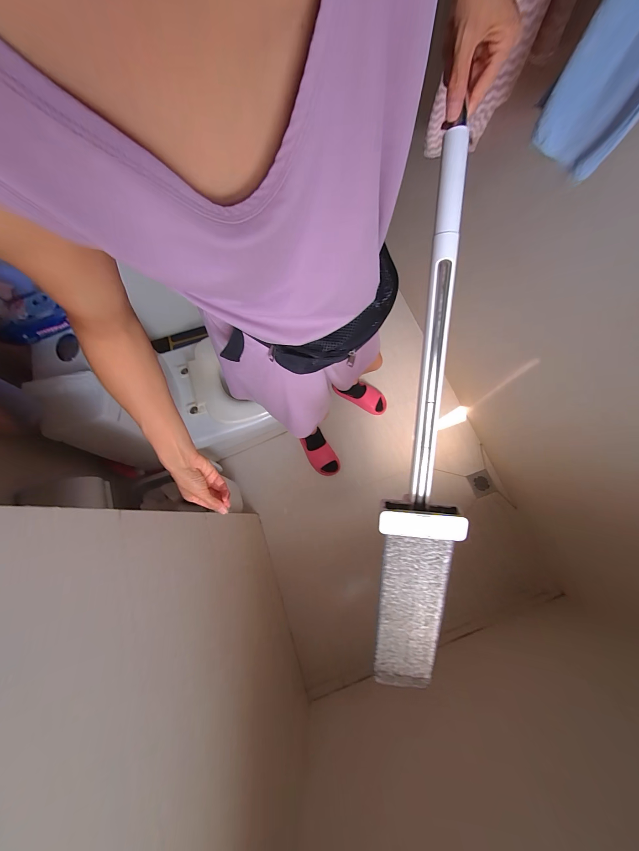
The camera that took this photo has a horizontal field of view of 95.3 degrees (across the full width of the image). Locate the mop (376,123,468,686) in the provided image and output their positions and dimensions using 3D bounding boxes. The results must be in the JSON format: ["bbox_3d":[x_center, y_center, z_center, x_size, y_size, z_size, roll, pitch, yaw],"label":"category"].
[{"bbox_3d":[0.155,0.064,0.426,0.104,0.040,0.824,1,102,3],"label":"mop"}]

